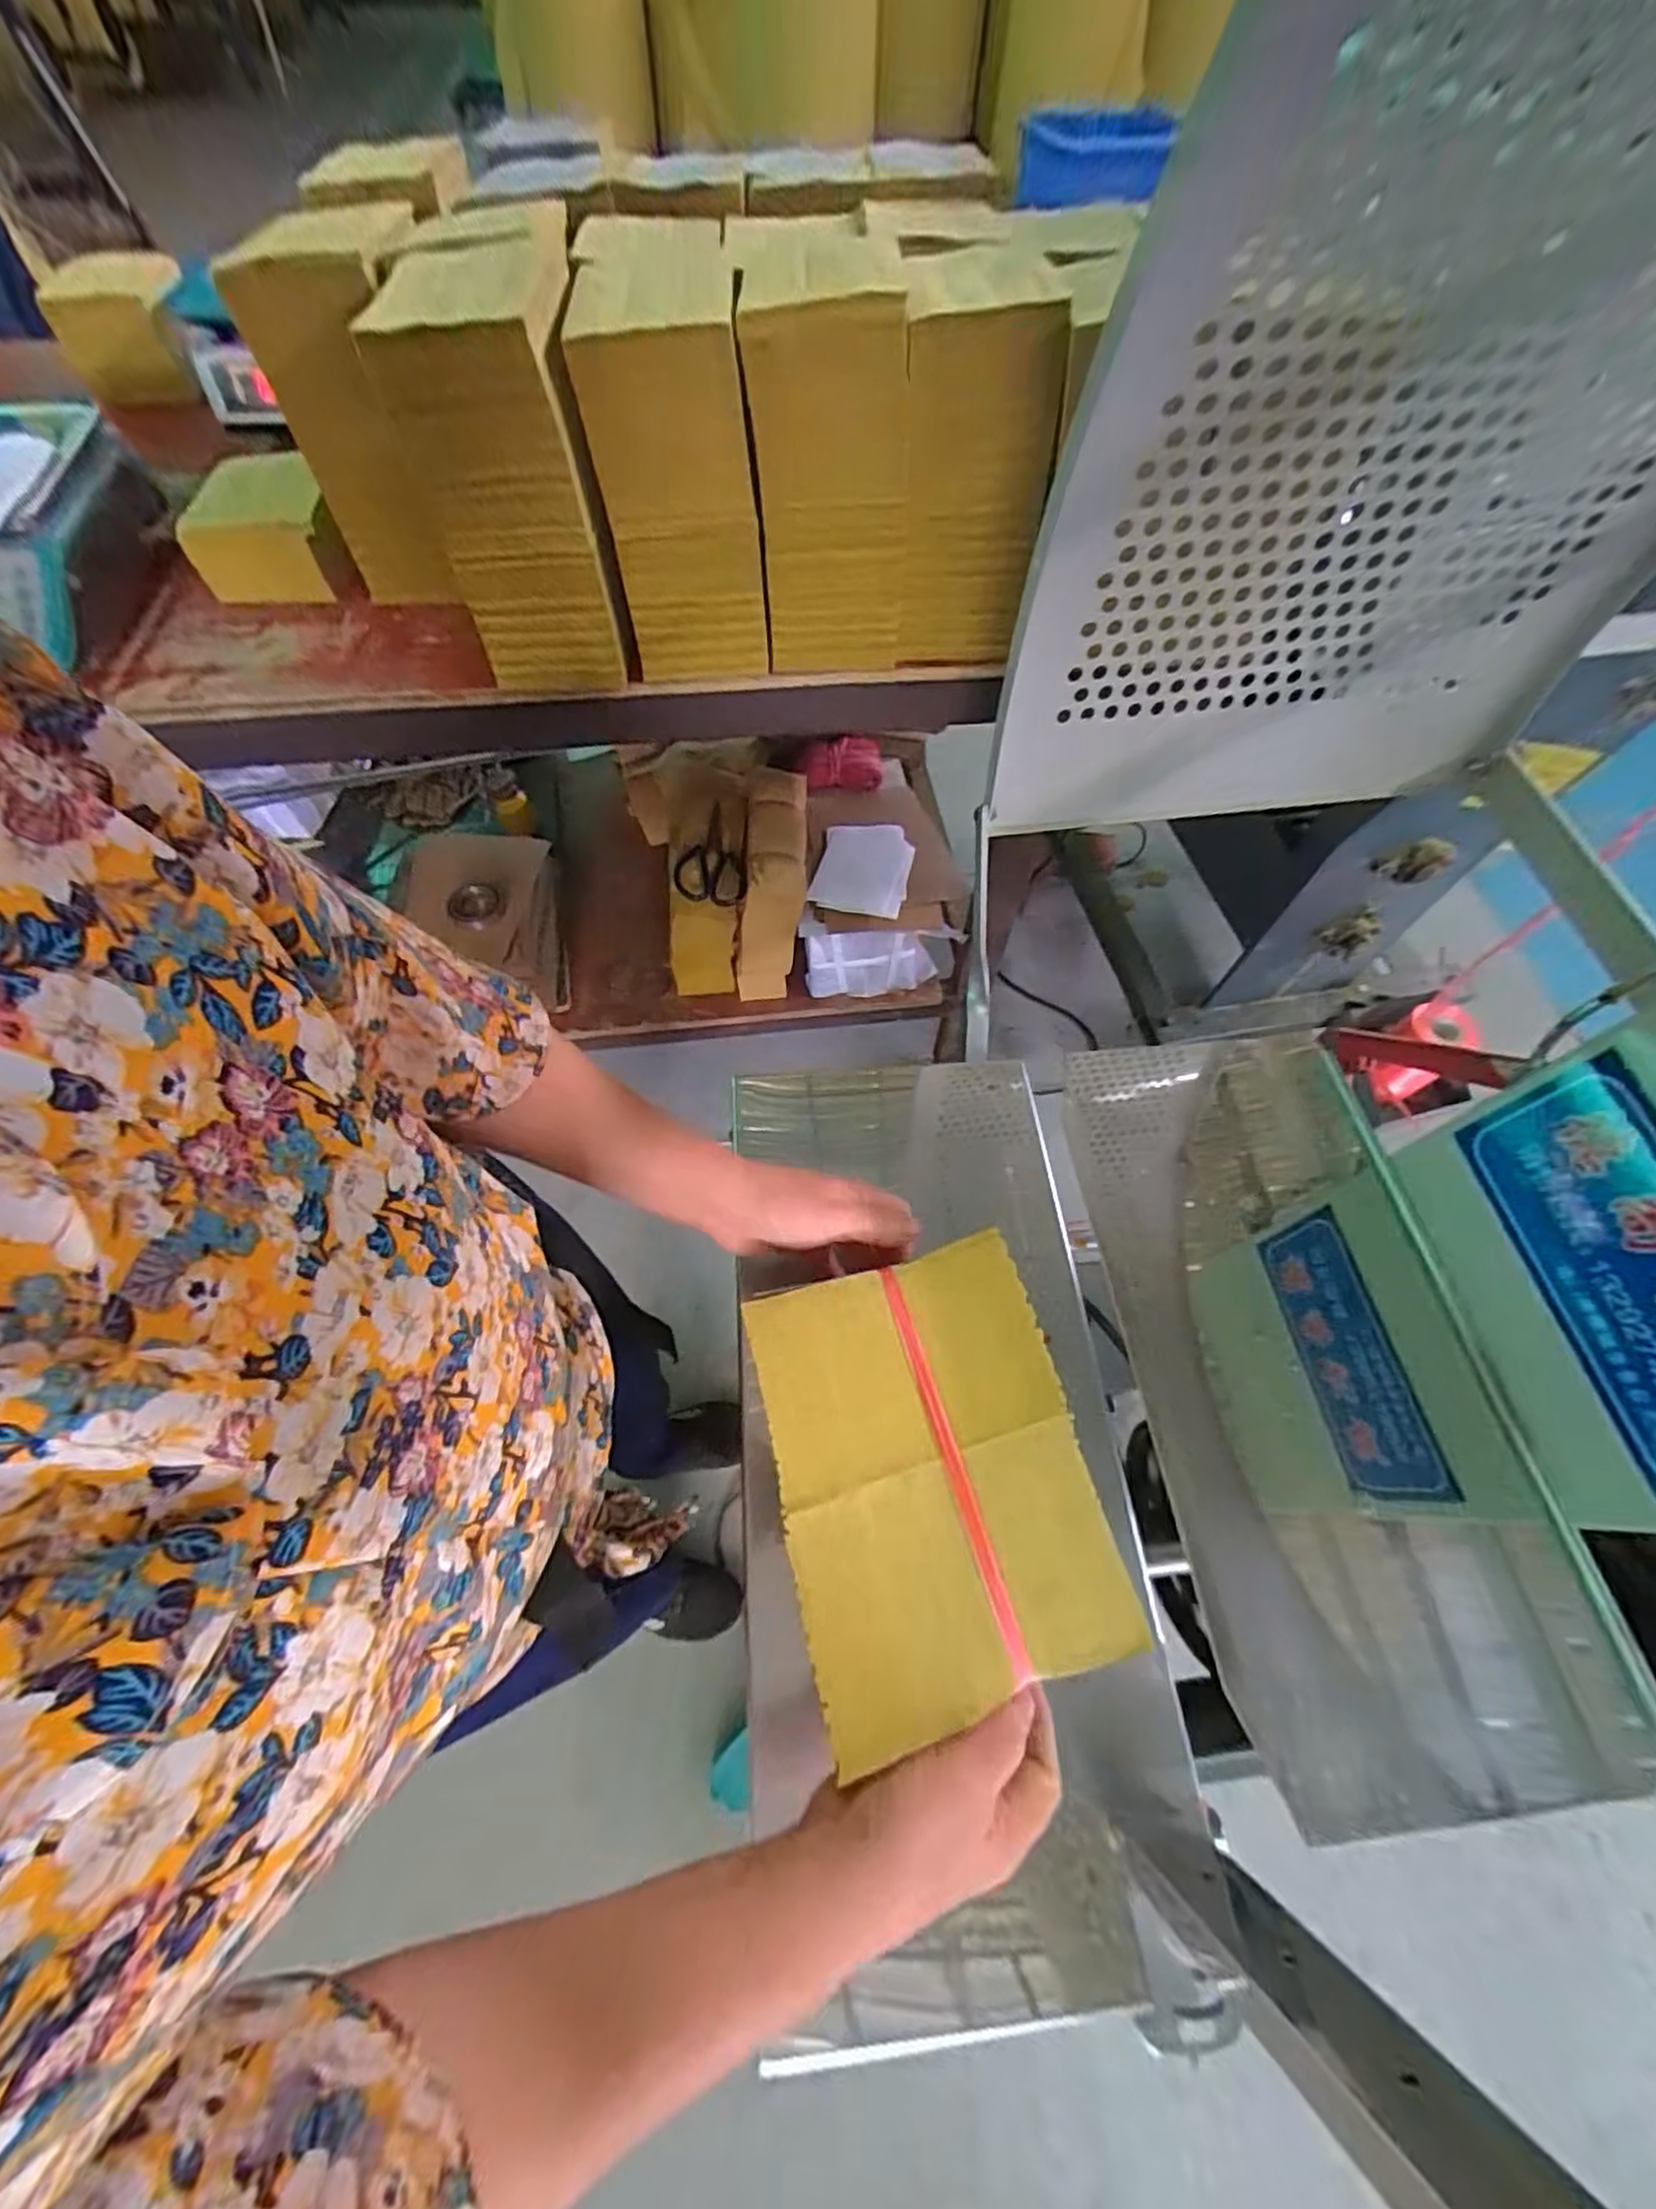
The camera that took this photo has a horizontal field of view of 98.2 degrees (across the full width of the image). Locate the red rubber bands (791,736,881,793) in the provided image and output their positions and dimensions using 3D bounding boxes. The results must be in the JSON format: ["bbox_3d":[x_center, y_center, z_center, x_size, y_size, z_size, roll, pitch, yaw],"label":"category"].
[{"bbox_3d":[0.019,-0.528,1.115,0.137,0.072,0.054,-4,63,-4],"label":"red rubber bands"}]

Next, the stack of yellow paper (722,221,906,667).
[{"bbox_3d":[-0.003,-0.519,0.590,0.125,0.252,0.180,-6,63,-5],"label":"stack of yellow paper"}]

